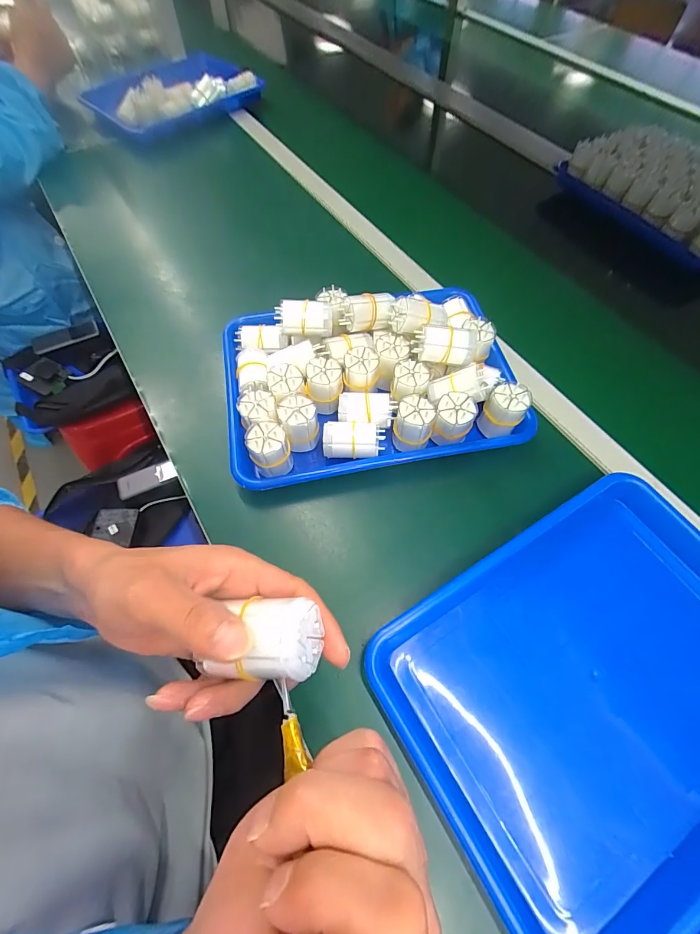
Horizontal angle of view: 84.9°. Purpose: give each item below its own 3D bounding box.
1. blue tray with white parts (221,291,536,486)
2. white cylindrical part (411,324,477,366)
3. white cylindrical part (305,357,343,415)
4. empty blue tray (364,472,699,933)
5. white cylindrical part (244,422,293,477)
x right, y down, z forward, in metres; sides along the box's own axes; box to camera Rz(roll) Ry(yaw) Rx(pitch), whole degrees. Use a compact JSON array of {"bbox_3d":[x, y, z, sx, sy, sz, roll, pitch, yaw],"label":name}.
[{"bbox_3d":[0.021,-0.112,0.430,0.320,0.079,0.238,-8,64,-8],"label":"blue tray with white parts"},{"bbox_3d":[0.103,-0.132,0.409,0.068,0.033,0.031,-1,63,-4],"label":"white cylindrical part"},{"bbox_3d":[-0.029,-0.091,0.428,0.039,0.053,0.038,2,63,-3],"label":"white cylindrical part"},{"bbox_3d":[0.208,0.175,0.321,0.333,0.047,0.250,-27,68,-16],"label":"empty blue tray"},{"bbox_3d":[-0.080,-0.016,0.383,0.039,0.045,0.040,2,63,-3],"label":"white cylindrical part"}]

